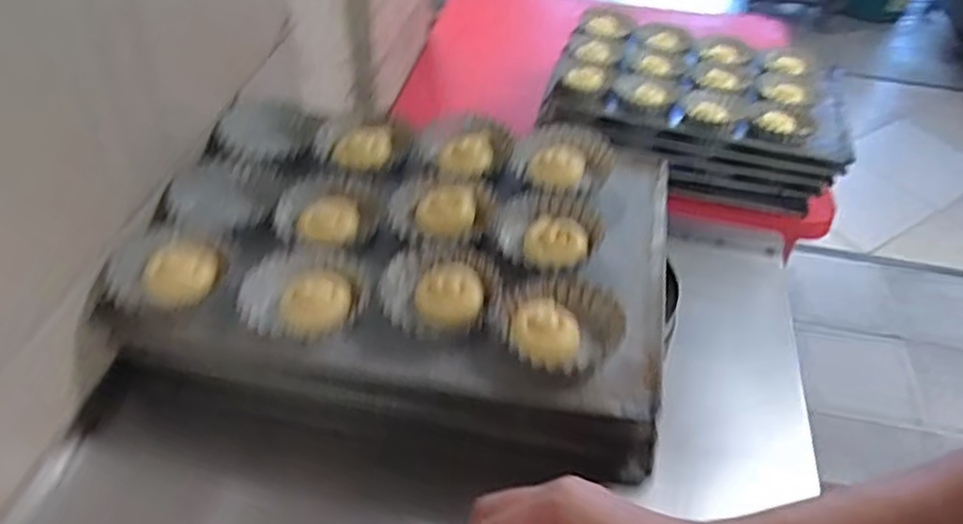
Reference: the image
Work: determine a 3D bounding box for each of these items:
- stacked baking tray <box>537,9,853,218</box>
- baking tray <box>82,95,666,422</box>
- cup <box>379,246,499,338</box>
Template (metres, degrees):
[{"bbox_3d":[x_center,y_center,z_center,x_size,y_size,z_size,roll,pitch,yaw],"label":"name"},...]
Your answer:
[{"bbox_3d":[0.358,-0.270,1.250,0.450,0.133,0.349,14,44,10],"label":"stacked baking tray"},{"bbox_3d":[-0.060,-0.024,0.682,0.442,0.059,0.319,10,44,5],"label":"baking tray"},{"bbox_3d":[-0.036,0.028,0.612,0.094,0.029,0.098,2,44,-2],"label":"cup"}]

